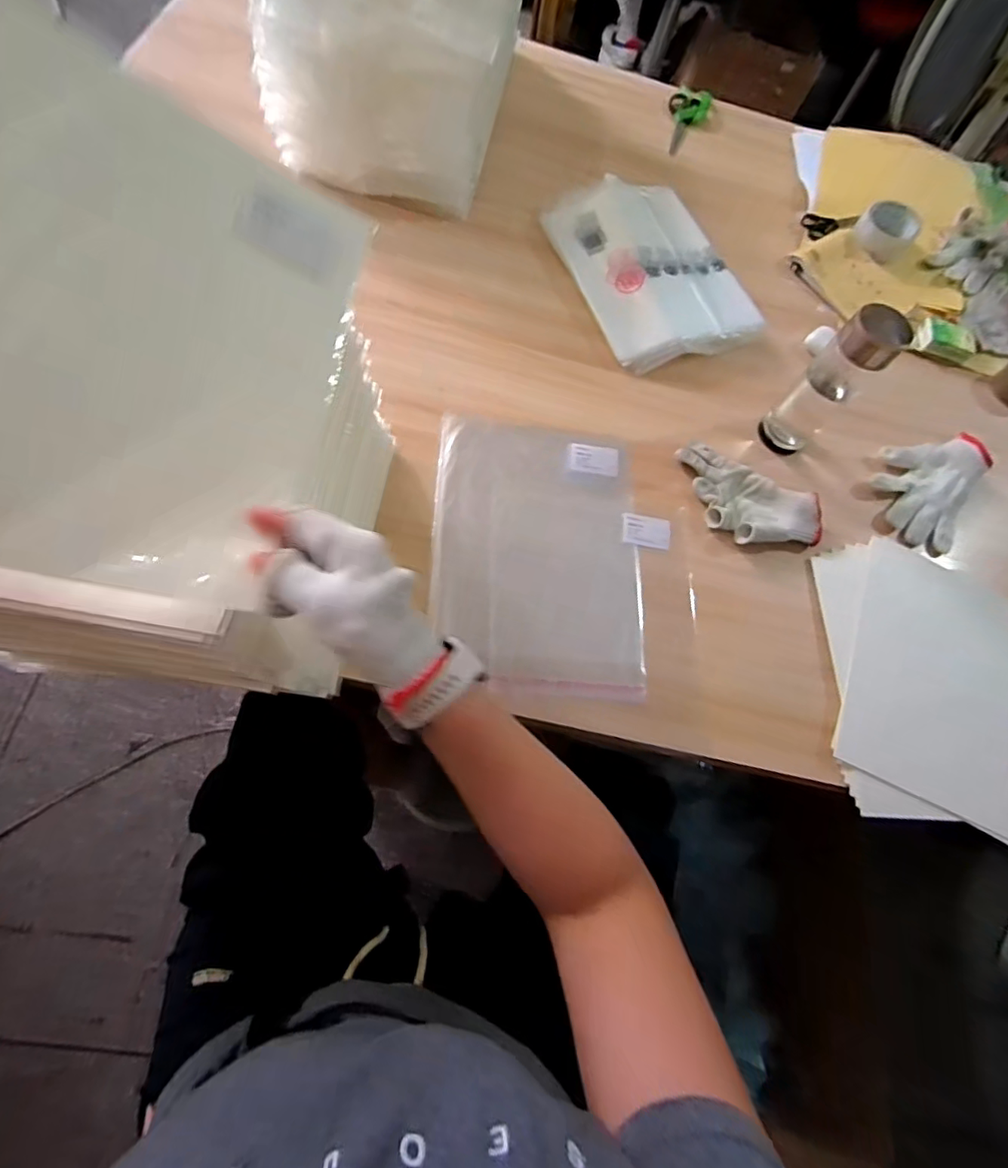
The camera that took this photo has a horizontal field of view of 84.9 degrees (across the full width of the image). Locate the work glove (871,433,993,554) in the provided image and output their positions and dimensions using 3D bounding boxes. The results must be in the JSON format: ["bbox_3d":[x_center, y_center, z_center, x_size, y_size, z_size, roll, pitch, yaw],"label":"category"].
[{"bbox_3d":[0.542,-0.131,0.708,0.118,0.027,0.169,30,67,3],"label":"work glove"}]

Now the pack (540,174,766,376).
[{"bbox_3d":[0.205,-0.452,0.780,0.216,0.031,0.303,-18,72,-15],"label":"pack"}]

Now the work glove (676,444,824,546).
[{"bbox_3d":[0.289,-0.097,0.667,0.189,0.039,0.100,35,68,6],"label":"work glove"}]

